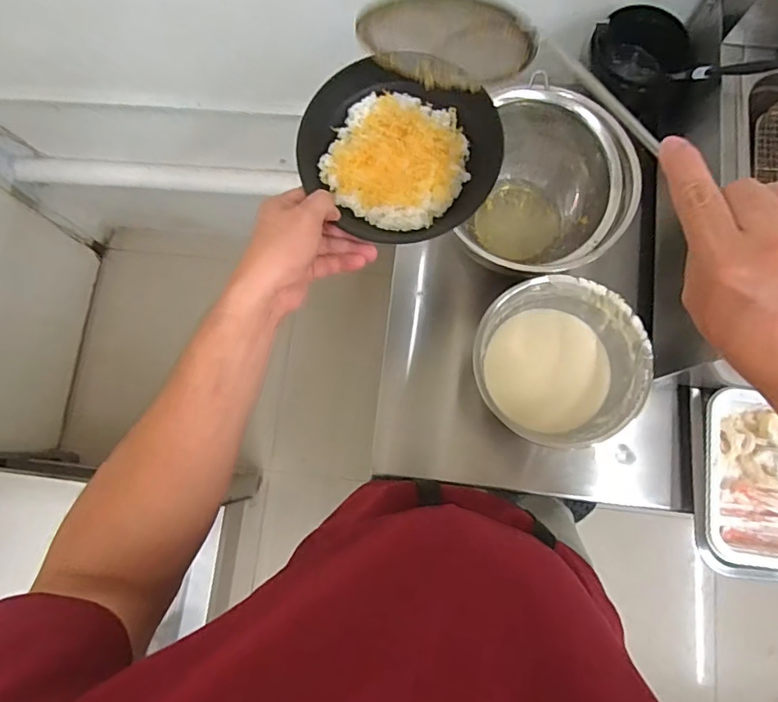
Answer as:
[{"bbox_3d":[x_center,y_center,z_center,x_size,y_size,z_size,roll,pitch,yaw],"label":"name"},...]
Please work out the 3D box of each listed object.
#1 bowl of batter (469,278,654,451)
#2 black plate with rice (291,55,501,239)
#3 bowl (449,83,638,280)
[{"bbox_3d":[0.192,0.012,0.606,0.181,0.087,0.171,0,79,1],"label":"bowl of batter"},{"bbox_3d":[0.011,-0.184,0.480,0.174,0.050,0.158,23,80,5],"label":"black plate with rice"},{"bbox_3d":[0.197,-0.195,0.642,0.178,0.113,0.180,0,79,1],"label":"bowl"}]

